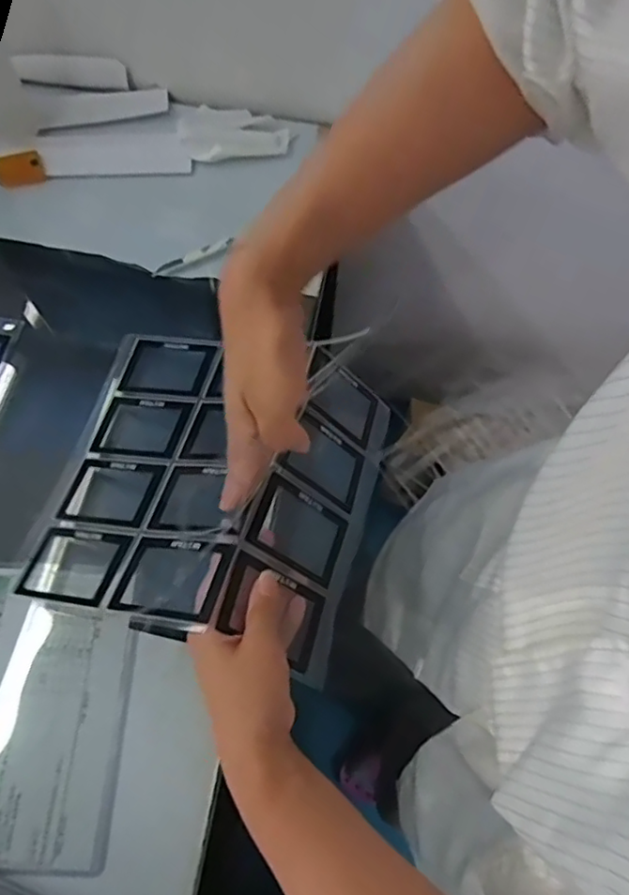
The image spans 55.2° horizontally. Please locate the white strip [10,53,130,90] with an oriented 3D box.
[{"bbox_3d":[-0.296,-0.461,0.736,0.127,0.034,0.007,-6,24,-20],"label":"white strip"}]

